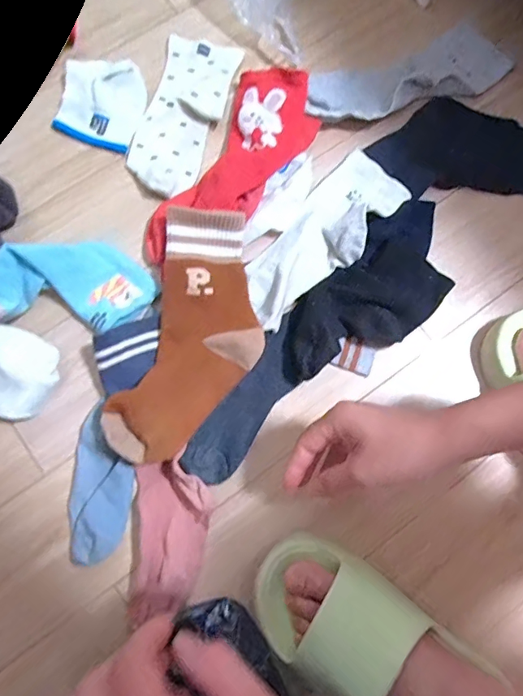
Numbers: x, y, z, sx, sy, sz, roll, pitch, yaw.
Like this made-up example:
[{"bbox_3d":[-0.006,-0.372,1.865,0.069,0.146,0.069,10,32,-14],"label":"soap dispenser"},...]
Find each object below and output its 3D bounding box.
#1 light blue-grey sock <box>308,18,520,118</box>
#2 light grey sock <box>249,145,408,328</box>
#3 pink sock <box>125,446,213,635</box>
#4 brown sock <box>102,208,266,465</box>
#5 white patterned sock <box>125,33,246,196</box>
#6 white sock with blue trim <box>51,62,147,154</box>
[{"bbox_3d":[0.173,-0.319,0.538,0.251,0.015,0.087,-18,80,-5],"label":"light blue-grey sock"},{"bbox_3d":[0.064,-0.119,0.485,0.080,0.030,0.218,40,81,6],"label":"light grey sock"},{"bbox_3d":[-0.085,0.175,0.435,0.068,0.024,0.143,0,79,-1],"label":"pink sock"},{"bbox_3d":[-0.061,-0.011,0.460,0.120,0.039,0.251,15,79,2],"label":"brown sock"},{"bbox_3d":[-0.089,-0.265,0.522,0.084,0.016,0.200,16,79,2],"label":"white patterned sock"},{"bbox_3d":[-0.180,-0.277,0.523,0.091,0.016,0.102,14,79,1],"label":"white sock with blue trim"}]

